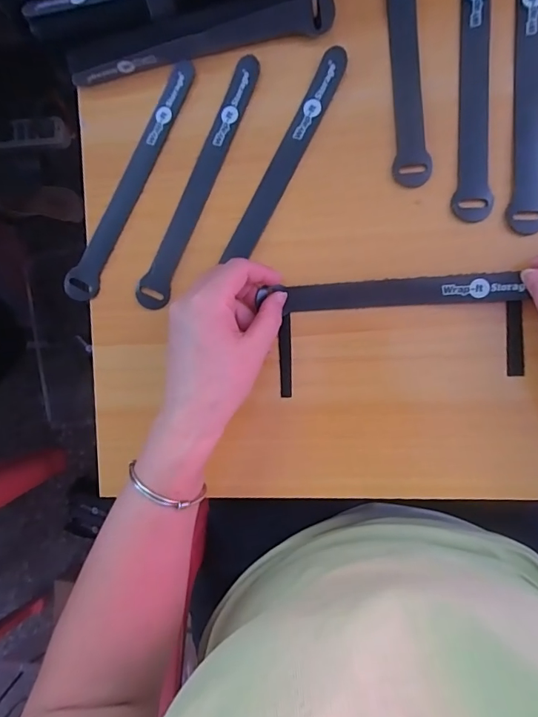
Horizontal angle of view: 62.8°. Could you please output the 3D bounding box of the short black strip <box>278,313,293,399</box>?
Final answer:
[{"bbox_3d":[0.012,-0.001,0.333,0.009,0.005,0.060,-1,92,8],"label":"short black strip"}]

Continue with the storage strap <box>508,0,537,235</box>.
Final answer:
[{"bbox_3d":[0.186,-0.195,0.313,0.023,0.004,0.212,2,88,11],"label":"storage strap"}]

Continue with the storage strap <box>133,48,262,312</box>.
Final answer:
[{"bbox_3d":[-0.055,-0.135,0.344,0.025,0.004,0.203,23,92,8],"label":"storage strap"}]

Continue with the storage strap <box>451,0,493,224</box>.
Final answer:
[{"bbox_3d":[0.148,-0.203,0.315,0.024,0.005,0.210,2,89,13],"label":"storage strap"}]

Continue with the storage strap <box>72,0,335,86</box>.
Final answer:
[{"bbox_3d":[-0.053,-0.237,0.327,0.199,0.022,0.022,-8,85,7],"label":"storage strap"}]

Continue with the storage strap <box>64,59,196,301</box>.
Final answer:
[{"bbox_3d":[-0.111,-0.141,0.354,0.028,0.006,0.202,27,94,3],"label":"storage strap"}]

